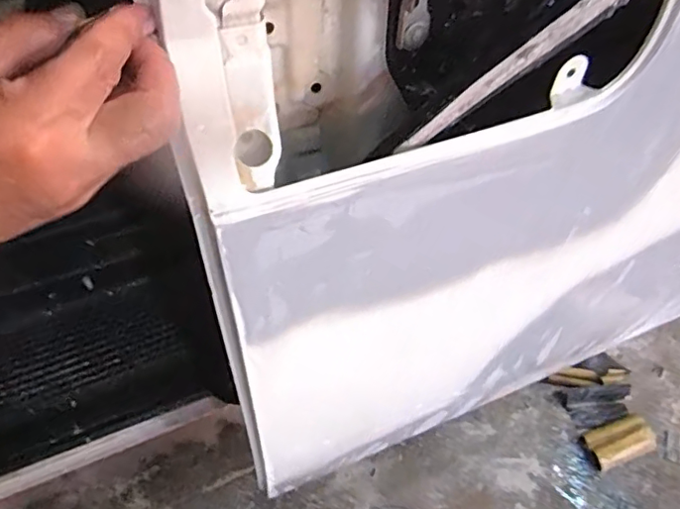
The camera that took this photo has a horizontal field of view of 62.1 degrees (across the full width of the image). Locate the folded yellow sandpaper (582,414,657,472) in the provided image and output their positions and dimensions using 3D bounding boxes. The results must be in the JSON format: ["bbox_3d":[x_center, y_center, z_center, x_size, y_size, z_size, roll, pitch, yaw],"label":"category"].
[{"bbox_3d":[0.608,0.401,1.219,0.158,0.034,0.081,-16,56,-16],"label":"folded yellow sandpaper"}]

